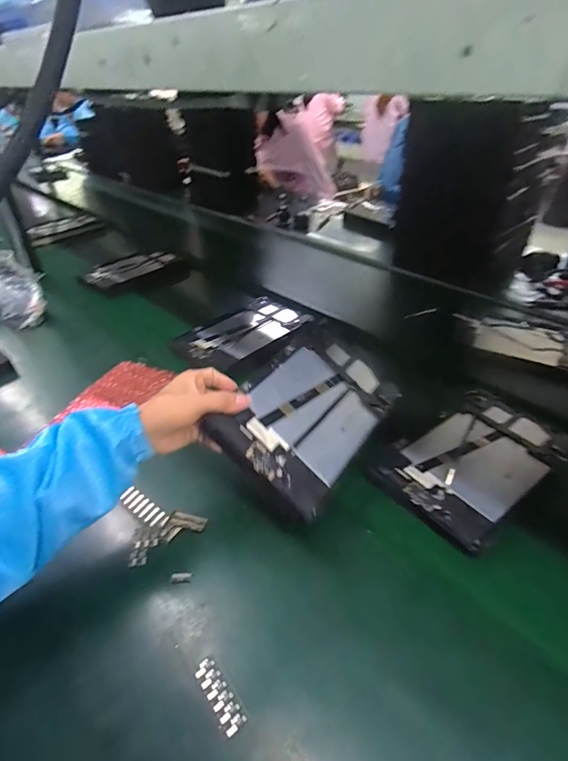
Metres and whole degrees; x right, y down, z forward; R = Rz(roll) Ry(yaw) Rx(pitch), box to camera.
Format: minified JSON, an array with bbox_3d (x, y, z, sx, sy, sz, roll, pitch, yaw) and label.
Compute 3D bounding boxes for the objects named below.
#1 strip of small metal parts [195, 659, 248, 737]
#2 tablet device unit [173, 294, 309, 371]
[{"bbox_3d":[-0.055,0.269,0.347,0.019,0.004,0.060,-26,45,-30],"label":"strip of small metal parts"},{"bbox_3d":[-0.079,-0.095,0.782,0.145,0.011,0.265,31,48,33],"label":"tablet device unit"}]

